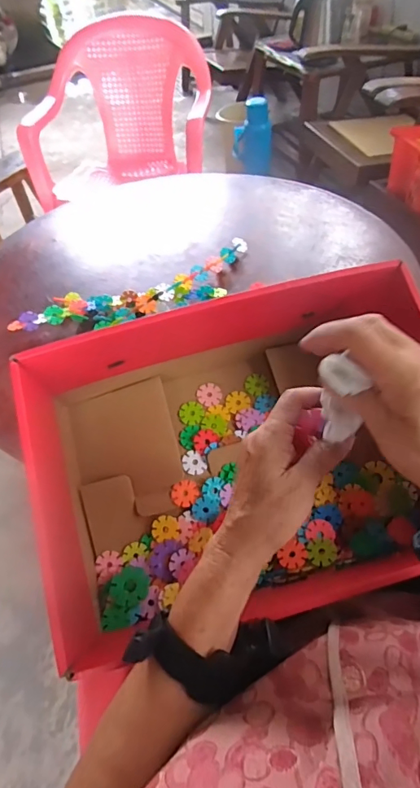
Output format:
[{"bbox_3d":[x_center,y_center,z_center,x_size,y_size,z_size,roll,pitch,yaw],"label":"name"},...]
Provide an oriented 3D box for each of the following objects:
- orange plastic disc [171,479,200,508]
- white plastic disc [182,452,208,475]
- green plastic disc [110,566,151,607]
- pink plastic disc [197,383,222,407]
[{"bbox_3d":[-0.030,0.116,0.546,0.030,0.004,0.031,-1,72,3],"label":"orange plastic disc"},{"bbox_3d":[-0.019,0.083,0.558,0.027,0.004,0.031,-41,65,-7],"label":"white plastic disc"},{"bbox_3d":[-0.087,0.211,0.512,0.040,0.006,0.041,-3,53,4],"label":"green plastic disc"},{"bbox_3d":[-0.001,0.000,0.610,0.031,0.004,0.031,-1,65,1],"label":"pink plastic disc"}]

